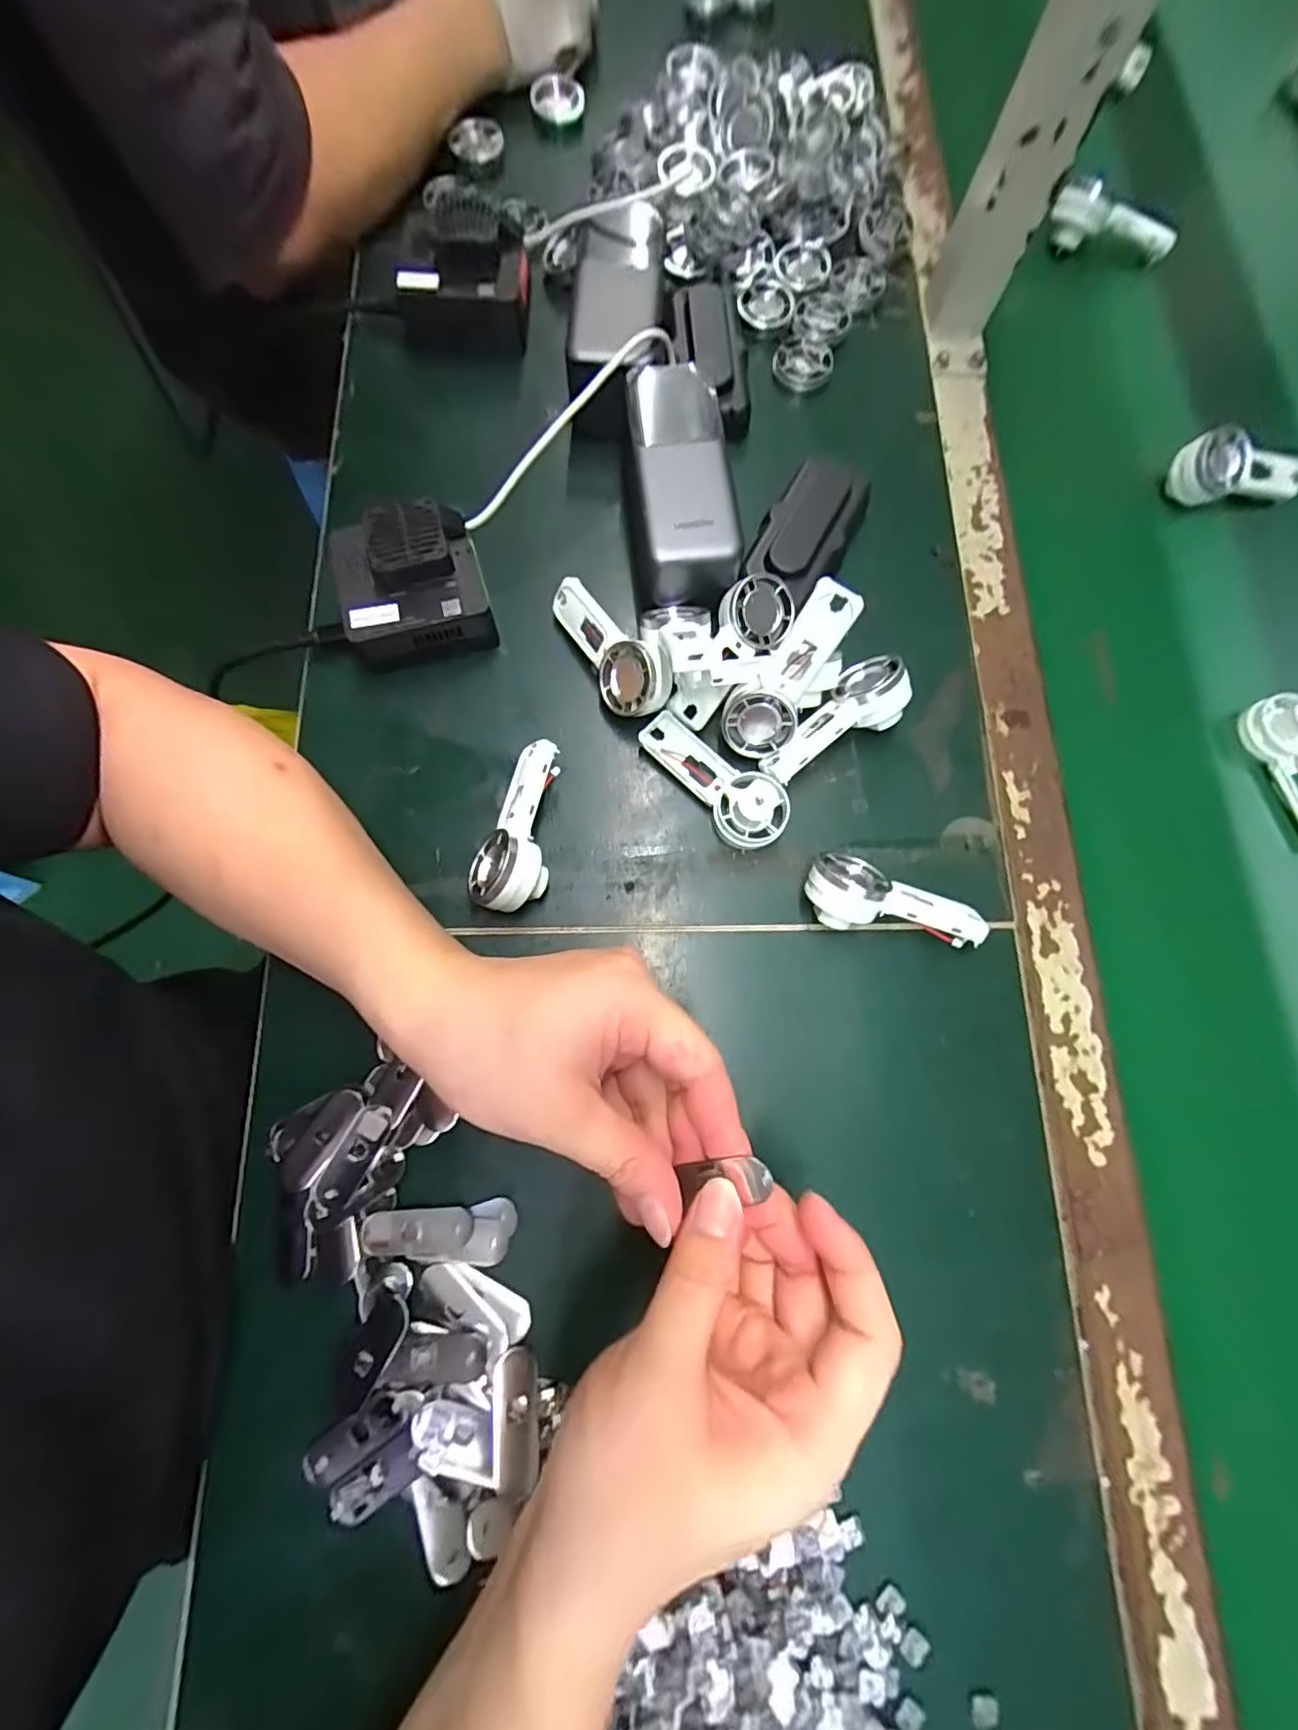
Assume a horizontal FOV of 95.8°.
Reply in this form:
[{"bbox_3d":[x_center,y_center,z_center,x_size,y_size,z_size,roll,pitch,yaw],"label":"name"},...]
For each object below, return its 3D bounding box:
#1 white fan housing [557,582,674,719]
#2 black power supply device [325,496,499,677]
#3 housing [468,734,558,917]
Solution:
[{"bbox_3d":[-0.023,-0.122,0.337,0.020,0.040,0.092,-15,57,-48],"label":"white fan housing"},{"bbox_3d":[-0.133,-0.156,0.333,0.078,0.055,0.066,-13,77,-6],"label":"black power supply device"},{"bbox_3d":[-0.065,-0.020,0.312,0.038,0.037,0.092,17,76,2],"label":"housing"}]

